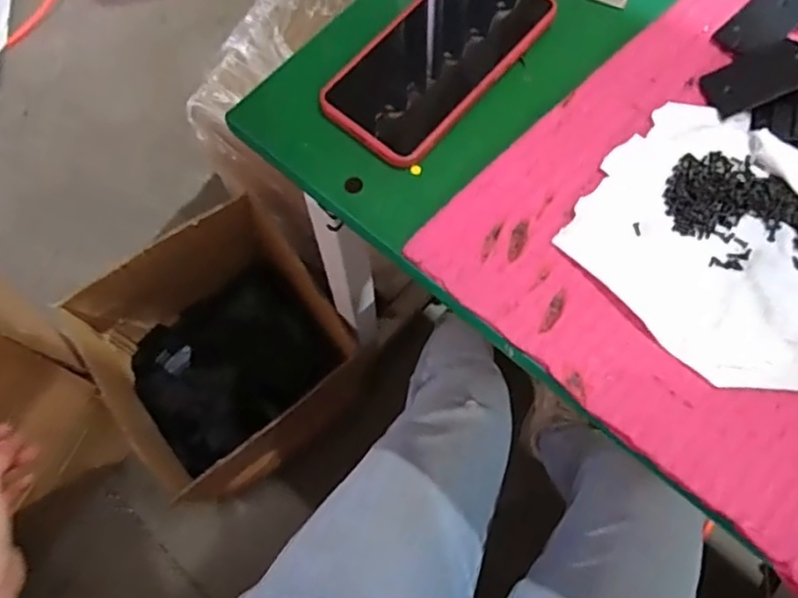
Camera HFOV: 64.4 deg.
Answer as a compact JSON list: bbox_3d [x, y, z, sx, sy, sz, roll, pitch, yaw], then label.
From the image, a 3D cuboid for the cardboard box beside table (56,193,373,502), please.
[{"bbox_3d":[-0.301,0.094,0.998,0.323,0.239,0.318,-37,74,-12],"label":"cardboard box beside table"}]

